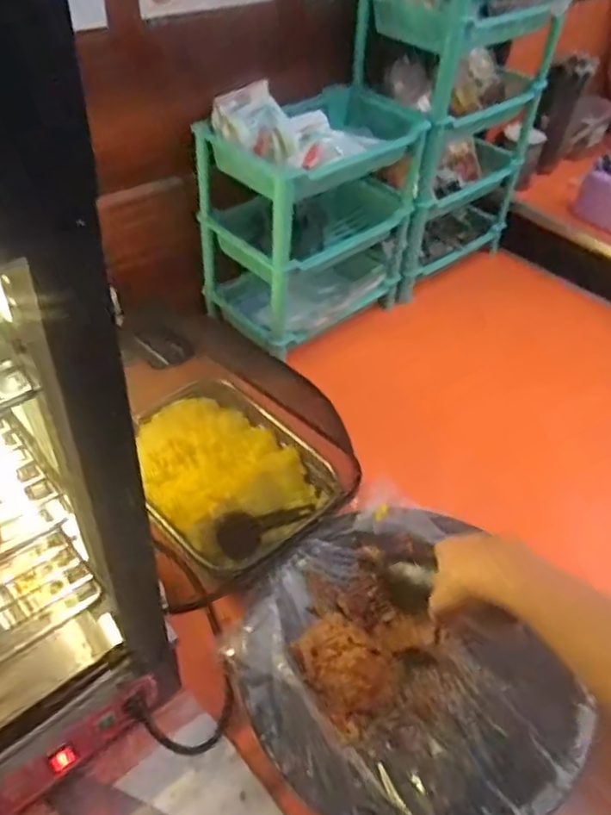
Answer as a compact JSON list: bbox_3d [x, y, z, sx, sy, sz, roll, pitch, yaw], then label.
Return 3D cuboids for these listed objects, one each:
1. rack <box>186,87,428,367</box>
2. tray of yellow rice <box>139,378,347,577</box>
[{"bbox_3d":[0.014,-0.303,1.017,0.198,0.314,0.314,35,52,28],"label":"rack"},{"bbox_3d":[-0.116,0.085,0.824,0.203,0.044,0.283,-33,55,-32],"label":"tray of yellow rice"}]

